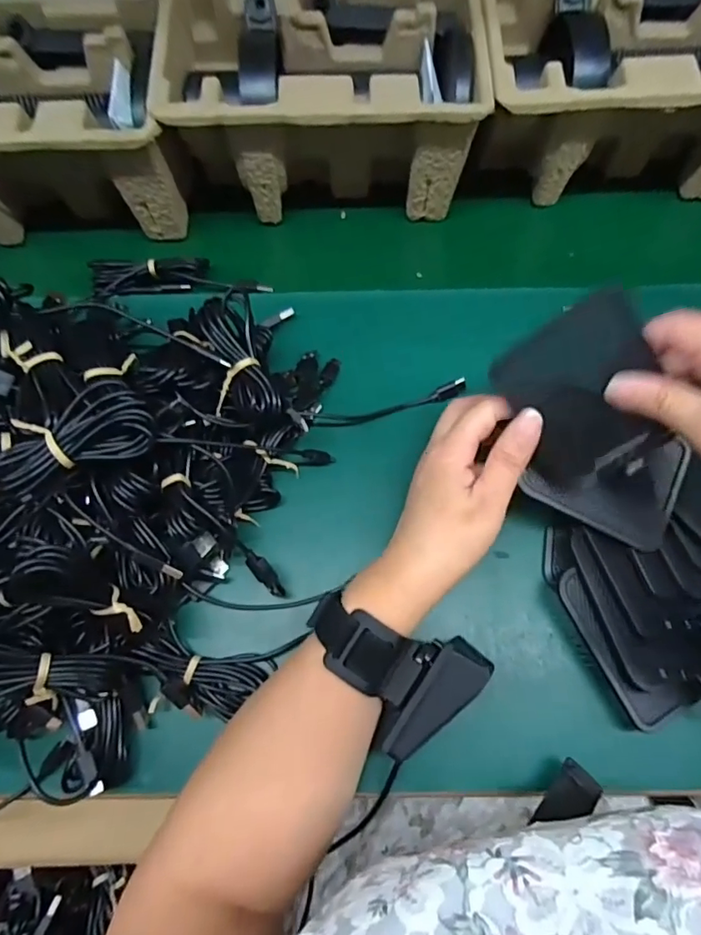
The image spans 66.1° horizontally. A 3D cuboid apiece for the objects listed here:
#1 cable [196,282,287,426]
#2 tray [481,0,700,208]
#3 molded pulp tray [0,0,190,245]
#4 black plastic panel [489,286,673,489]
[{"bbox_3d":[-0.071,-0.070,0.341,0.037,0.020,0.093,-18,72,-3],"label":"cable"},{"bbox_3d":[0.203,-0.291,0.418,0.234,0.103,0.145,-5,72,1],"label":"tray"},{"bbox_3d":[-0.242,-0.263,0.416,0.228,0.101,0.145,-5,72,1],"label":"molded pulp tray"},{"bbox_3d":[0.132,-0.041,0.305,0.077,0.009,0.094,-26,107,25],"label":"black plastic panel"}]

